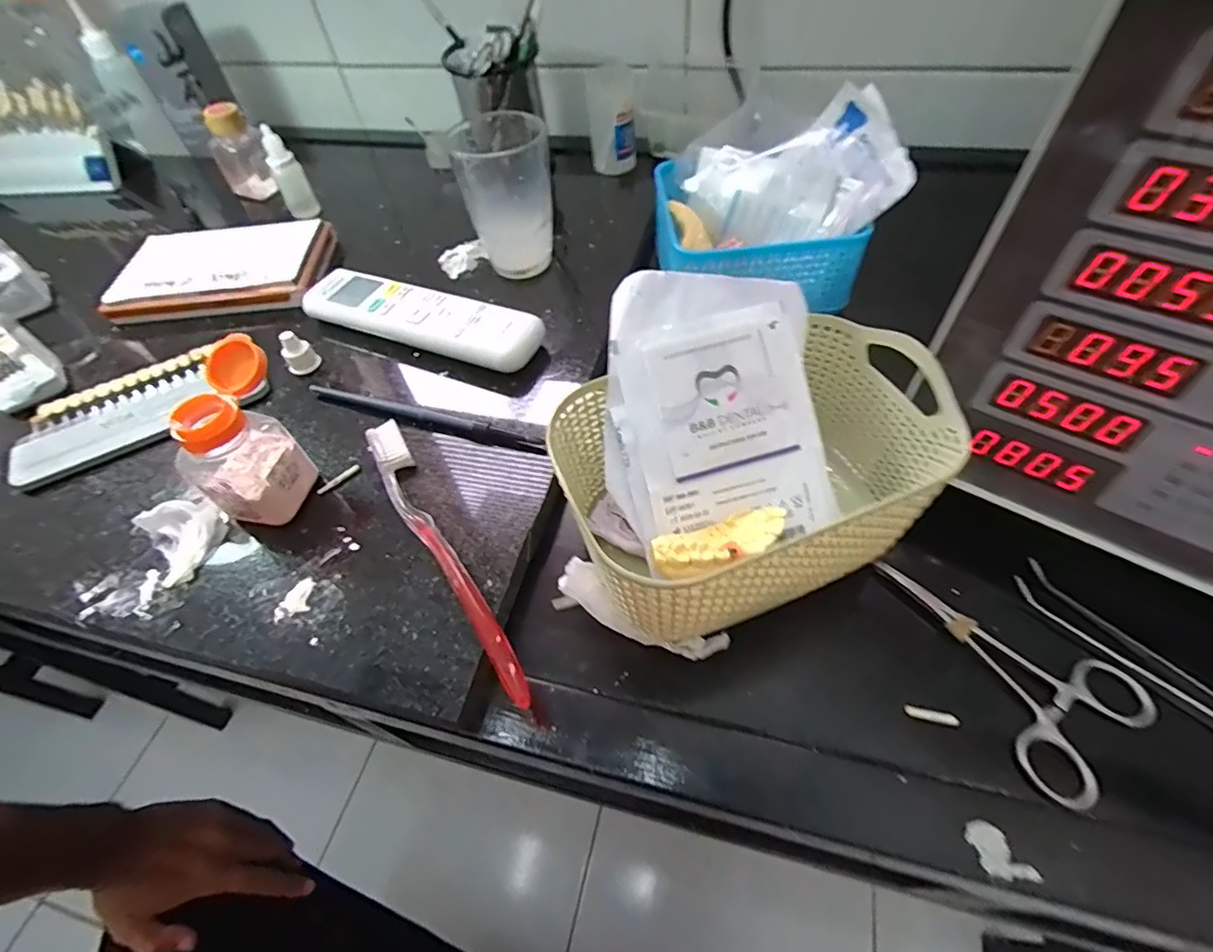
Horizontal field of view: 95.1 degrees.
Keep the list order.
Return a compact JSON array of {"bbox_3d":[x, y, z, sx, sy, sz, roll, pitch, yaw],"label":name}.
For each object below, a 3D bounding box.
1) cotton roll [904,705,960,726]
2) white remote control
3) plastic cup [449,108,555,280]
[{"bbox_3d":[0.142,0.105,0.243,0.021,0.004,0.005,5,53,25],"label":"cotton roll"},{"bbox_3d":[-0.129,-0.110,0.383,0.176,0.021,0.042,19,58,18],"label":"white remote control"},{"bbox_3d":[-0.070,-0.207,0.403,0.062,0.095,0.077,-11,54,-3],"label":"plastic cup"}]

